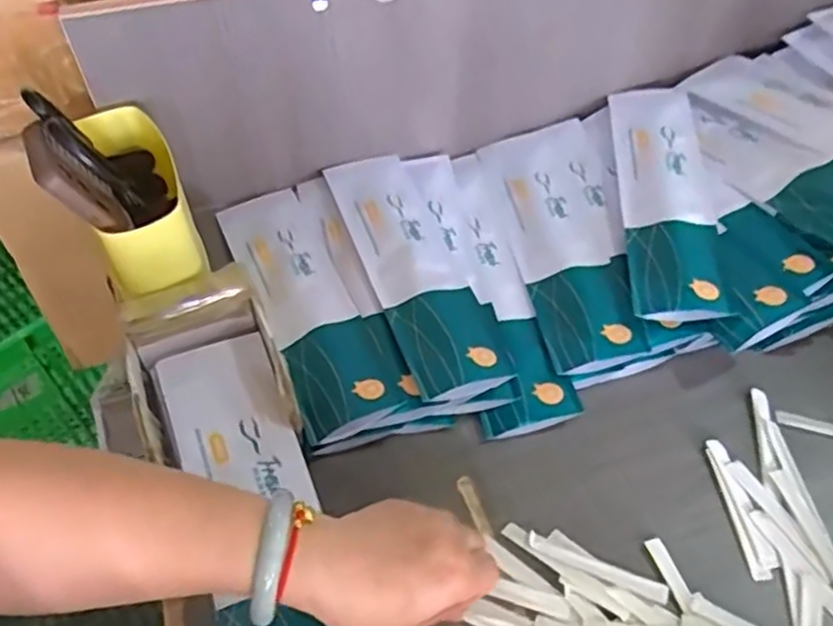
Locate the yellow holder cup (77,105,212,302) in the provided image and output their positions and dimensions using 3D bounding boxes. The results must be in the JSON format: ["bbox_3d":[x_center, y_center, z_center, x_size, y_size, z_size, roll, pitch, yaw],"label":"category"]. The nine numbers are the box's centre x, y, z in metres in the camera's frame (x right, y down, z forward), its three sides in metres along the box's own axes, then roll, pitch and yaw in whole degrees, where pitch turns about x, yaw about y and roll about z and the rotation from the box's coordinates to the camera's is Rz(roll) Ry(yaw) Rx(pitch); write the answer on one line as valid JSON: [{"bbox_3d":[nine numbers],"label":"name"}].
[{"bbox_3d":[-0.218,-0.089,0.573,0.073,0.076,0.149,-17,53,-12],"label":"yellow holder cup"}]

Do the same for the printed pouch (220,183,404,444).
[{"bbox_3d":[-0.094,-0.011,0.594,0.072,0.038,0.279,-21,54,-14],"label":"printed pouch"}]

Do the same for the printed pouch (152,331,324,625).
[{"bbox_3d":[-0.106,0.132,0.461,0.085,0.033,0.290,-18,55,-13],"label":"printed pouch"}]

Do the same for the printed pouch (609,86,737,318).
[{"bbox_3d":[0.215,-0.103,0.625,0.072,0.025,0.269,3,52,4],"label":"printed pouch"}]

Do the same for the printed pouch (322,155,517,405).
[{"bbox_3d":[-0.001,-0.041,0.601,0.081,0.025,0.276,-17,53,-12],"label":"printed pouch"}]

